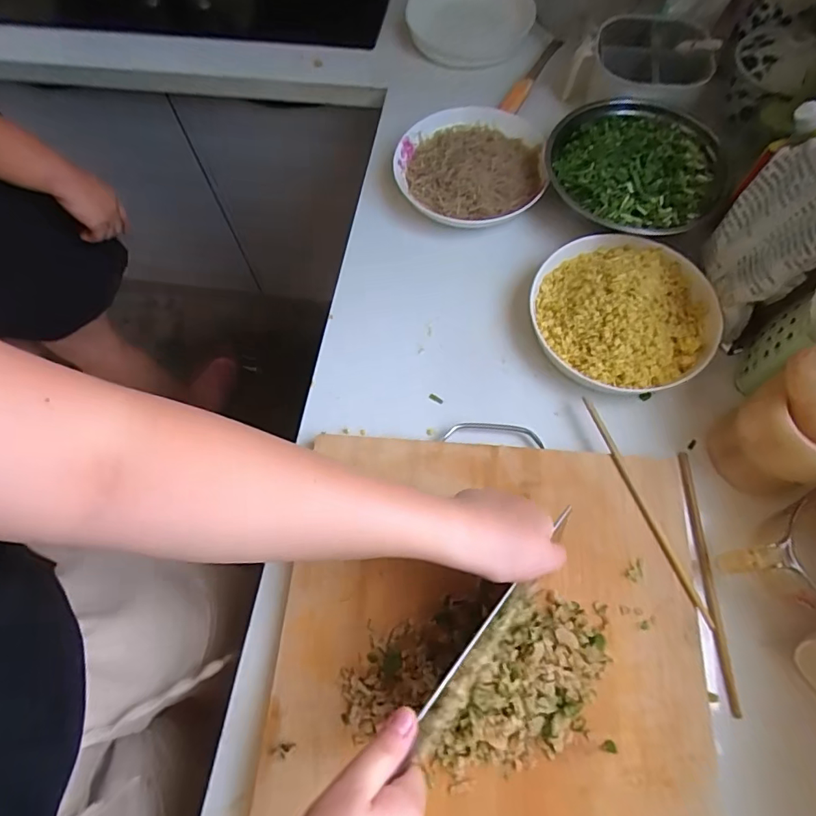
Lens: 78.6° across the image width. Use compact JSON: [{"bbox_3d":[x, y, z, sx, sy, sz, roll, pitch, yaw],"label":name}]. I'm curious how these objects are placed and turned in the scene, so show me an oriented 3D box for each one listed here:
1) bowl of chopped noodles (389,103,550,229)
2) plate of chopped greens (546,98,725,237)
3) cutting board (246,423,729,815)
[{"bbox_3d":[0.080,-0.313,0.645,0.186,0.033,0.182,-1,66,2],"label":"bowl of chopped noodles"},{"bbox_3d":[0.269,-0.290,0.594,0.194,0.042,0.184,-1,66,2],"label":"plate of chopped greens"},{"bbox_3d":[0.064,0.287,0.404,0.370,0.025,0.569,2,66,3],"label":"cutting board"}]

